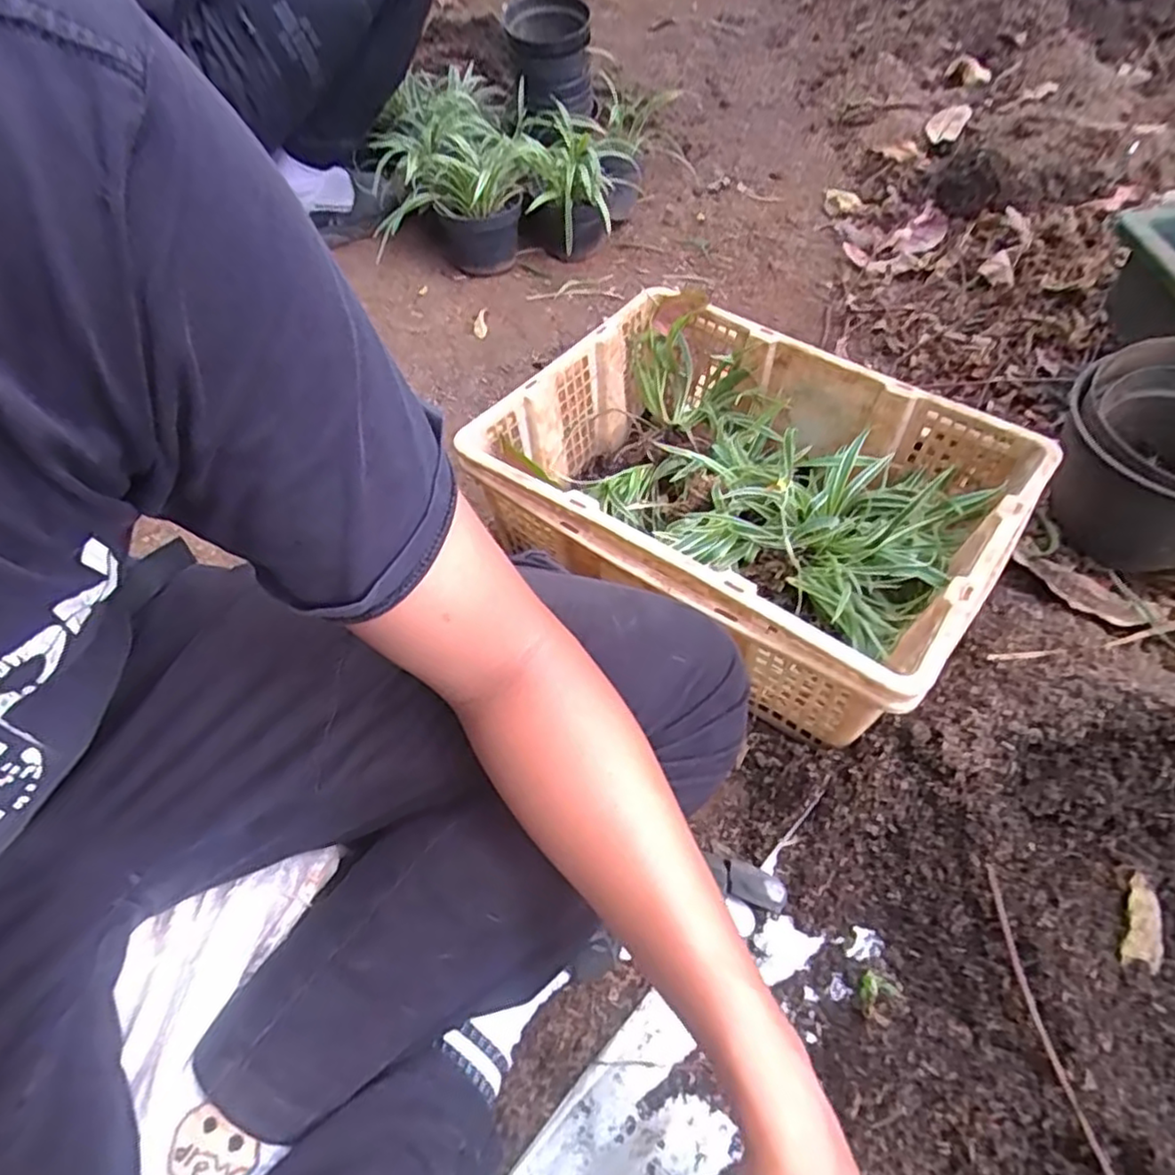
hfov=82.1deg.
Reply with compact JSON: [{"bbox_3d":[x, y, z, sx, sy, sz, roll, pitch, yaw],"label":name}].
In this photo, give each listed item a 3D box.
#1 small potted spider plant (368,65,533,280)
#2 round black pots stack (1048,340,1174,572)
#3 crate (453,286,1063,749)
[{"bbox_3d":[-0.235,-0.733,1.176,0.247,0.182,0.365,-6,54,-2],"label":"small potted spider plant"},{"bbox_3d":[0.620,-0.129,0.729,0.196,0.185,0.219,-29,58,-18],"label":"round black pots stack"},{"bbox_3d":[0.161,-0.097,0.704,0.462,0.153,0.348,32,61,22],"label":"crate"}]

